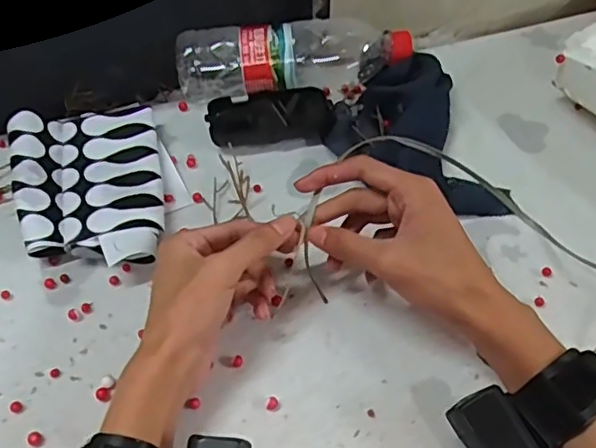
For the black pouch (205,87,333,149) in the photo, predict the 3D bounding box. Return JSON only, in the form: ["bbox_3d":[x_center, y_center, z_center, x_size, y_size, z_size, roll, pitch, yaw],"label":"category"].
[{"bbox_3d":[-0.026,-0.097,0.552,0.110,0.024,0.051,-11,51,-12],"label":"black pouch"}]

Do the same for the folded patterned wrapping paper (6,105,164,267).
[{"bbox_3d":[-0.172,-0.030,0.497,0.116,0.029,0.170,-9,51,-11],"label":"folded patterned wrapping paper"}]

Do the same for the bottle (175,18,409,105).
[{"bbox_3d":[-0.004,-0.154,0.572,0.215,0.060,0.054,-7,51,-9],"label":"bottle"}]

